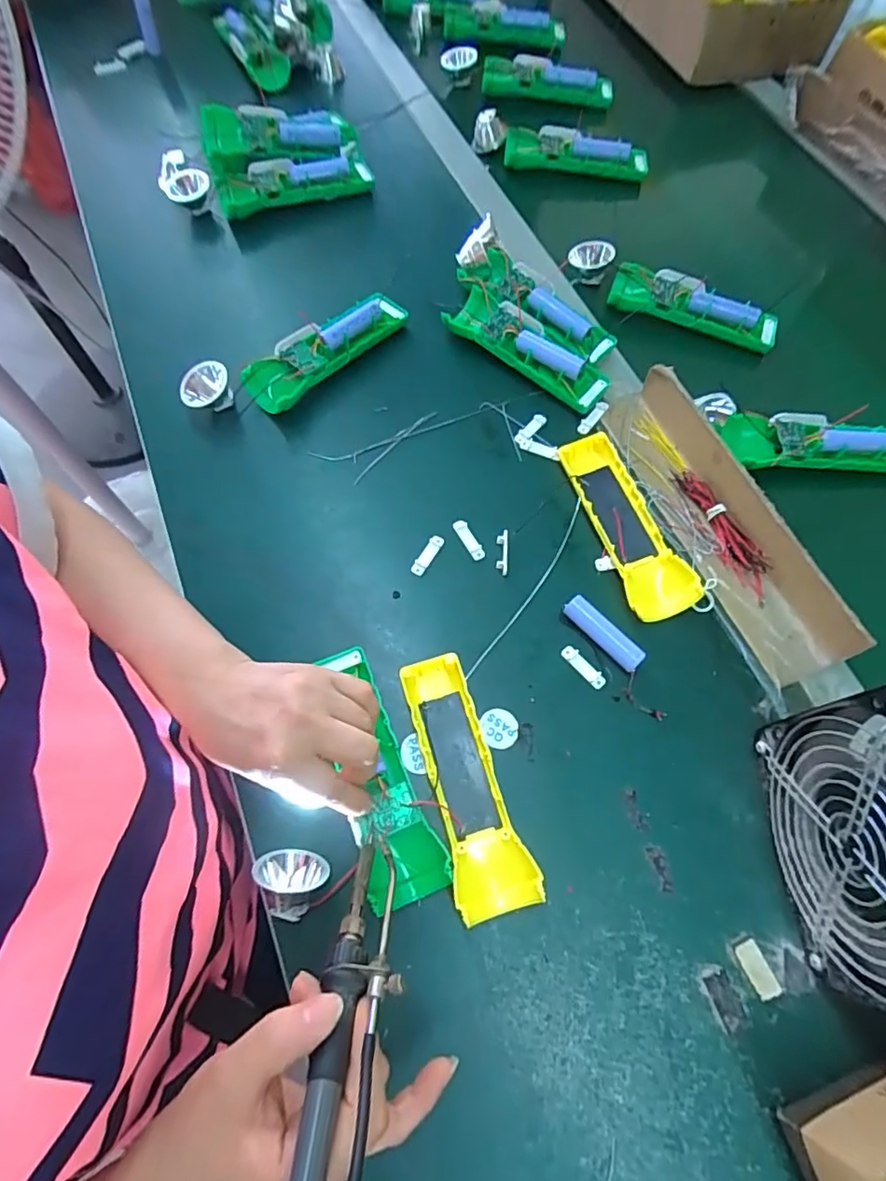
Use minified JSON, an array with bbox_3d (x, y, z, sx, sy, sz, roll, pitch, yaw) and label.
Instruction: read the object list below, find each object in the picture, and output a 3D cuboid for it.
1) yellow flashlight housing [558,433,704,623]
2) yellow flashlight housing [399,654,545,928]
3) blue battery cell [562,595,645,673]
[{"bbox_3d":[0.143,-0.055,0.448,0.049,0.021,0.161,-14,66,-7],"label":"yellow flashlight housing"},{"bbox_3d":[0.013,0.125,0.375,0.047,0.025,0.163,-16,66,-8],"label":"yellow flashlight housing"},{"bbox_3d":[0.118,0.032,0.416,0.017,0.014,0.066,-40,71,-17],"label":"blue battery cell"}]

